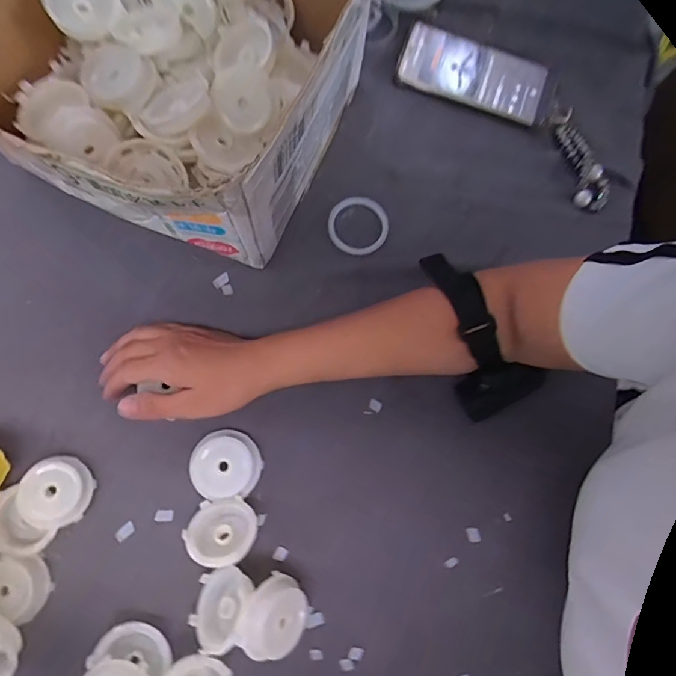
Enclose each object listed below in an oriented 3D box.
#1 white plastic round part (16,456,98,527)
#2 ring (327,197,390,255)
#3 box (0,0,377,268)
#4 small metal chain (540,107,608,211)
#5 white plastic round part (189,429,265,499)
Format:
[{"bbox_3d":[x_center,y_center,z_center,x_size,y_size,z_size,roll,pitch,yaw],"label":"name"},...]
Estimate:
[{"bbox_3d":[-0.224,0.122,0.373,0.051,0.011,0.053,31,58,-23],"label":"white plastic round part"},{"bbox_3d":[0.019,-0.109,0.454,0.060,0.009,0.056,1,78,-3],"label":"ring"},{"bbox_3d":[-0.141,-0.222,0.389,0.272,0.156,0.263,26,78,2],"label":"box"},{"bbox_3d":[0.234,-0.174,0.456,0.030,0.023,0.100,-13,77,-4],"label":"small metal chain"},{"bbox_3d":[-0.095,0.106,0.396,0.058,0.016,0.054,1,78,-3],"label":"white plastic round part"}]

